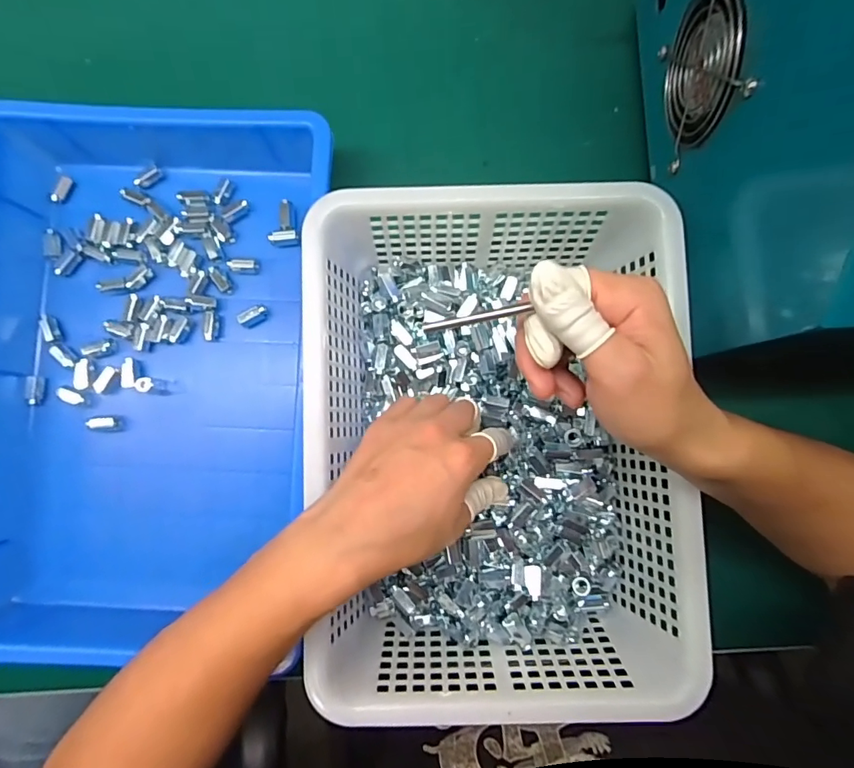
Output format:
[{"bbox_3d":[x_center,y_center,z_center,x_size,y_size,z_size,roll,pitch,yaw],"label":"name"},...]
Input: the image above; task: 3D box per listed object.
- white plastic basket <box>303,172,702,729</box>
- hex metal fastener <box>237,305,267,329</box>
[{"bbox_3d":[0.043,0.035,0.330,0.232,0.092,0.312,0,90,-1],"label":"white plastic basket"},{"bbox_3d":[-0.134,-0.052,0.384,0.022,0.011,0.011,-27,87,-1],"label":"hex metal fastener"}]

